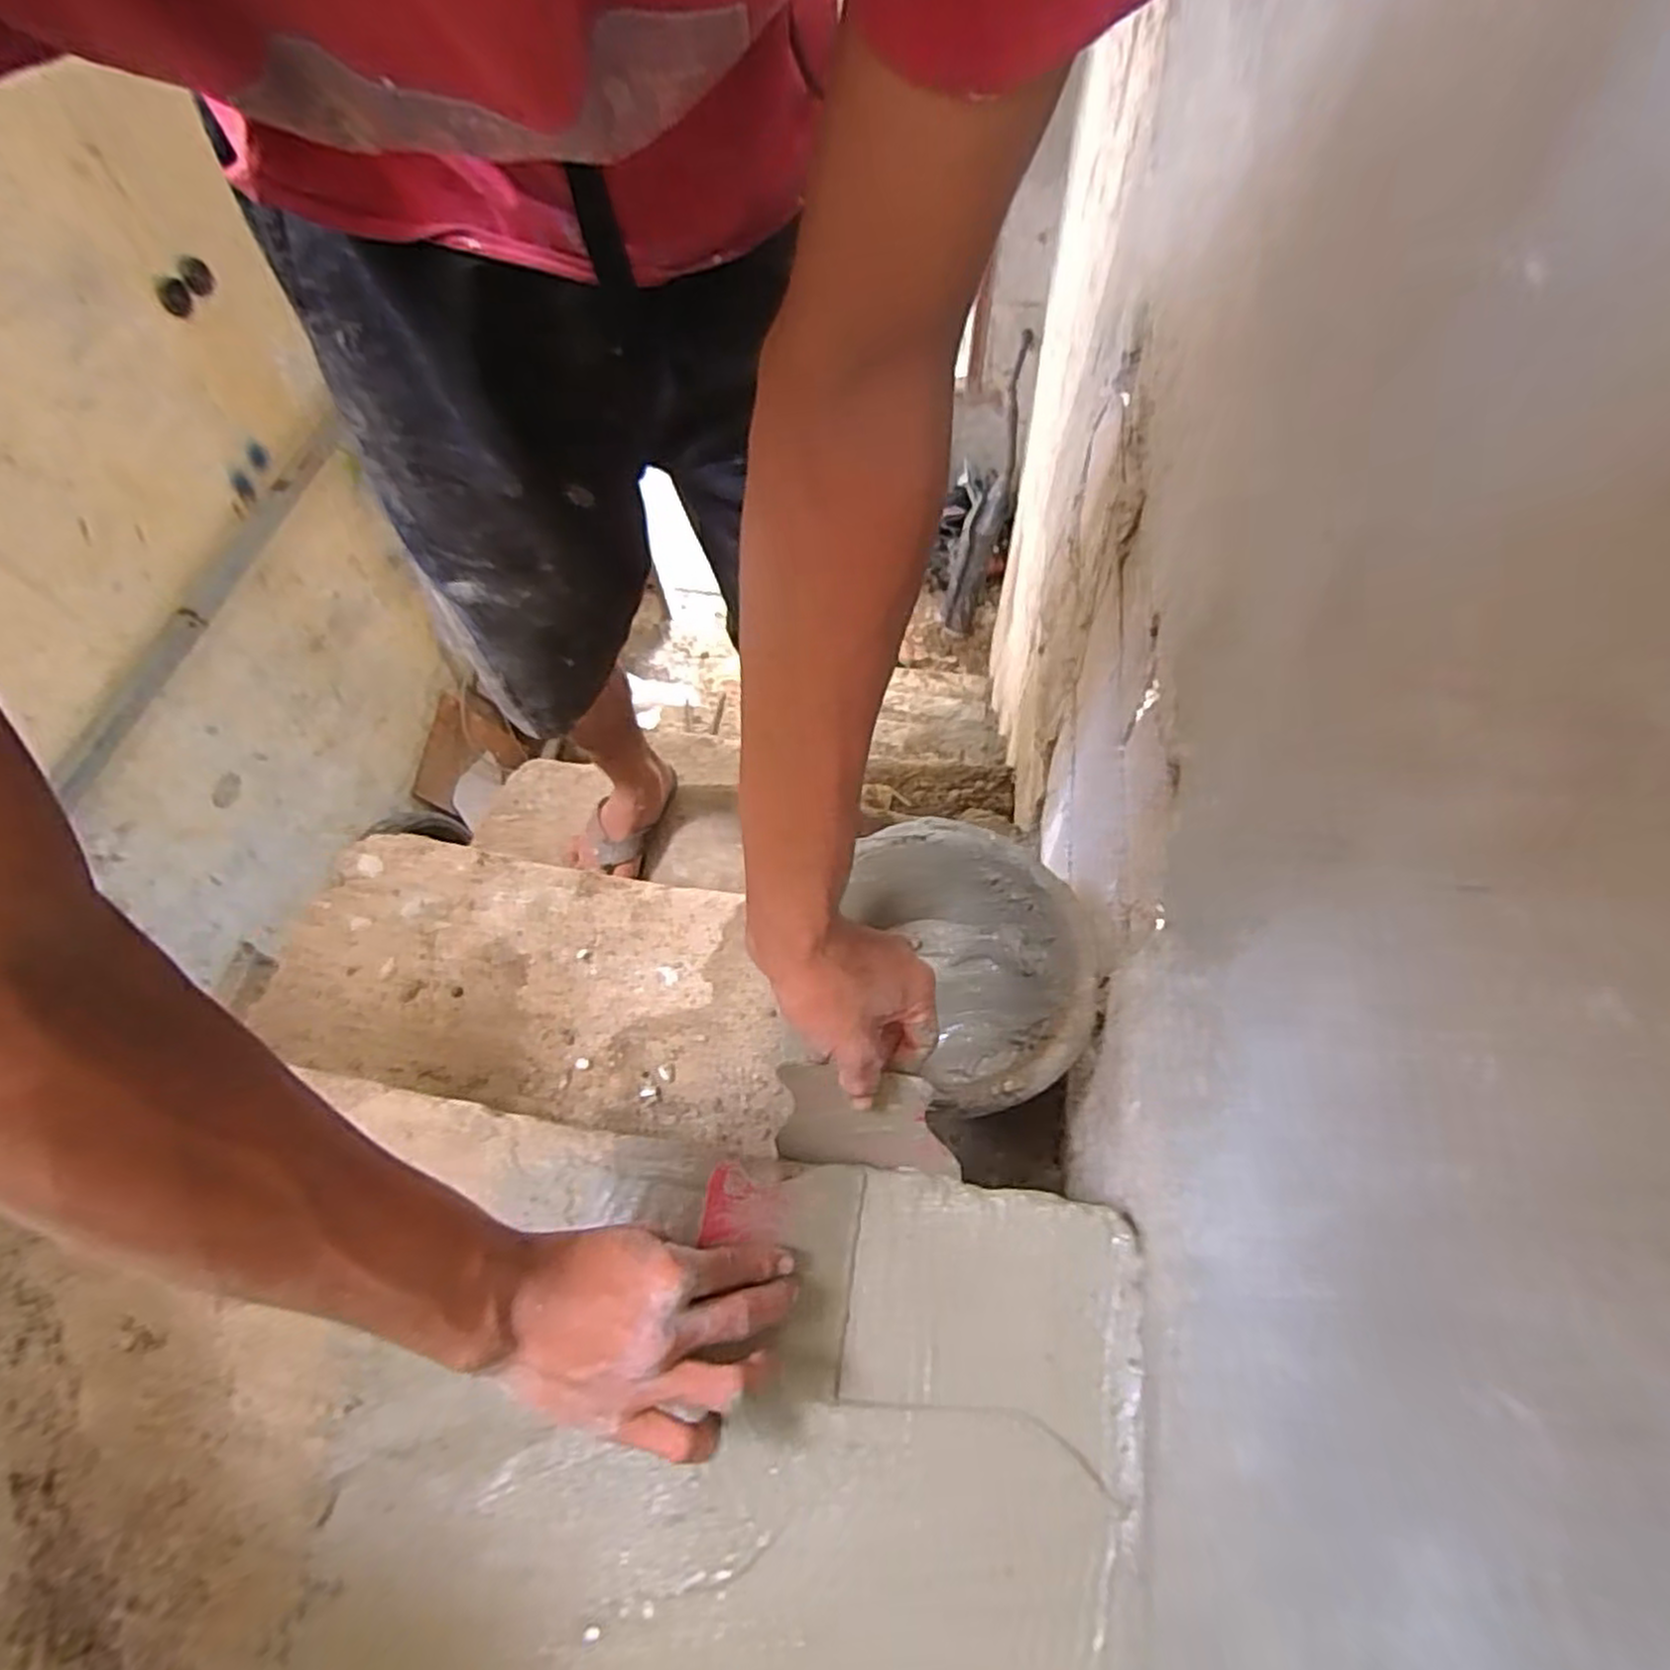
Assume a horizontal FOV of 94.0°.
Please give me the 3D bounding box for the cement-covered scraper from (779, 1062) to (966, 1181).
[{"bbox_3d":[0.017,0.184,0.498,0.117,0.096,0.014,6,38,14],"label":"cement-covered scraper"}]

